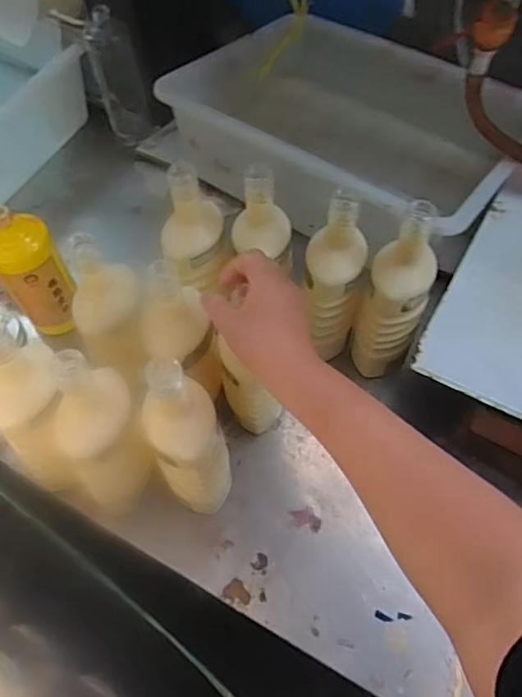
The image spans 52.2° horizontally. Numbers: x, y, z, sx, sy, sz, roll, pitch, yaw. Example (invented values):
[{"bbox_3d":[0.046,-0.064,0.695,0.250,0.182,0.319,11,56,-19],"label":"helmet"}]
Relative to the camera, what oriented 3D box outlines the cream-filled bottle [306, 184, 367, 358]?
[{"bbox_3d":[0.093,-0.073,0.635,0.084,0.234,0.079,8,63,7],"label":"cream-filled bottle"}]

